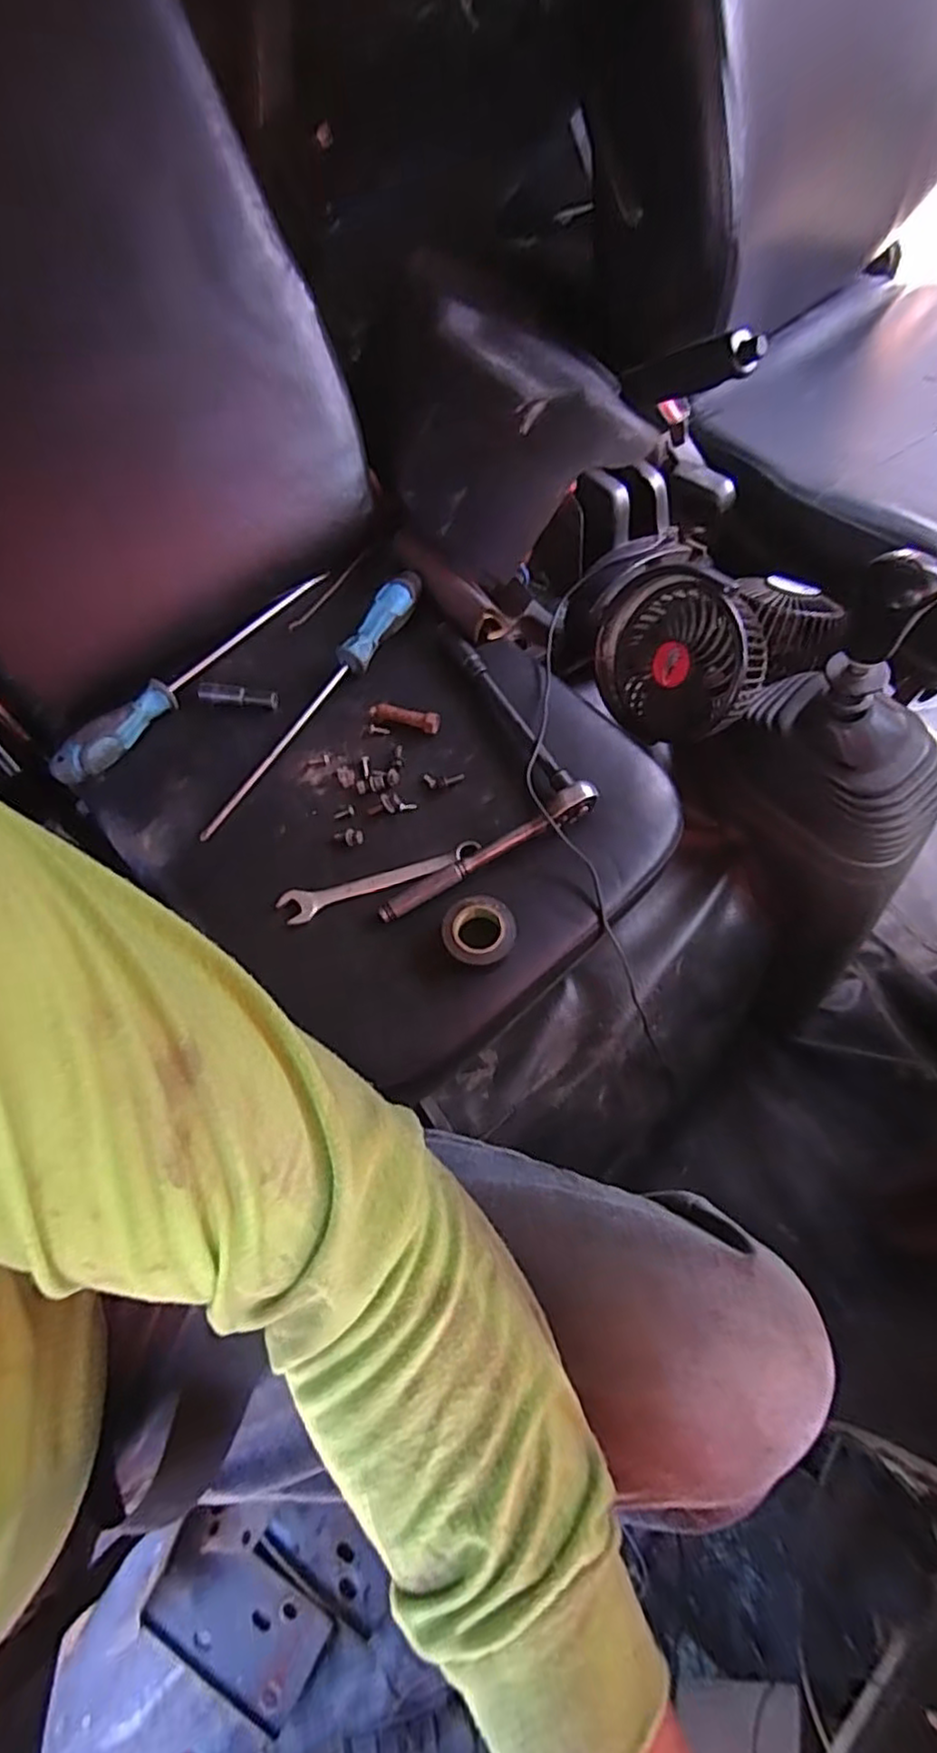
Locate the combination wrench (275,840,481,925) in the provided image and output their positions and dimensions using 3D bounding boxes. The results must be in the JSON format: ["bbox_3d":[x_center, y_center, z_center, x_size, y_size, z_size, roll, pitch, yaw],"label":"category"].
[{"bbox_3d":[-0.068,0.003,0.548,0.160,0.007,0.026,-19,70,-8],"label":"combination wrench"}]

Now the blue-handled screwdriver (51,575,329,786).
[{"bbox_3d":[-0.233,-0.181,0.592,0.025,0.032,0.287,35,72,12],"label":"blue-handled screwdriver"}]

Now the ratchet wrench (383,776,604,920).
[{"bbox_3d":[0.016,-0.021,0.539,0.190,0.033,0.022,-28,72,-12],"label":"ratchet wrench"}]

